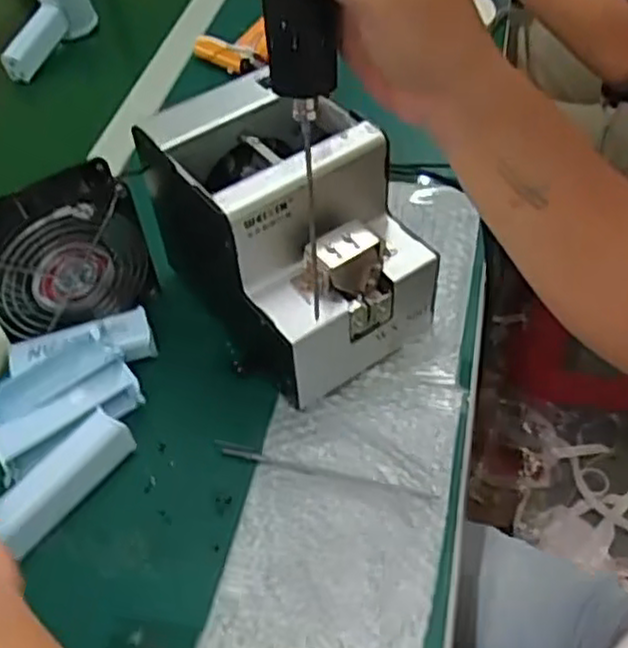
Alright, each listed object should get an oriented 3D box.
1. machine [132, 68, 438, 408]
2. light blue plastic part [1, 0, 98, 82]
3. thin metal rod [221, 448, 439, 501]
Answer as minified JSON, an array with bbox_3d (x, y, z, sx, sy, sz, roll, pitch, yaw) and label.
[{"bbox_3d":[-0.012,-0.061,0.522,0.118,0.144,0.162,-32,54,-21],"label":"machine"},{"bbox_3d":[-0.313,-0.350,0.878,0.068,0.069,0.136,2,49,8],"label":"light blue plastic part"},{"bbox_3d":[0.008,0.097,0.482,0.143,0.004,0.005,10,51,13],"label":"thin metal rod"}]

